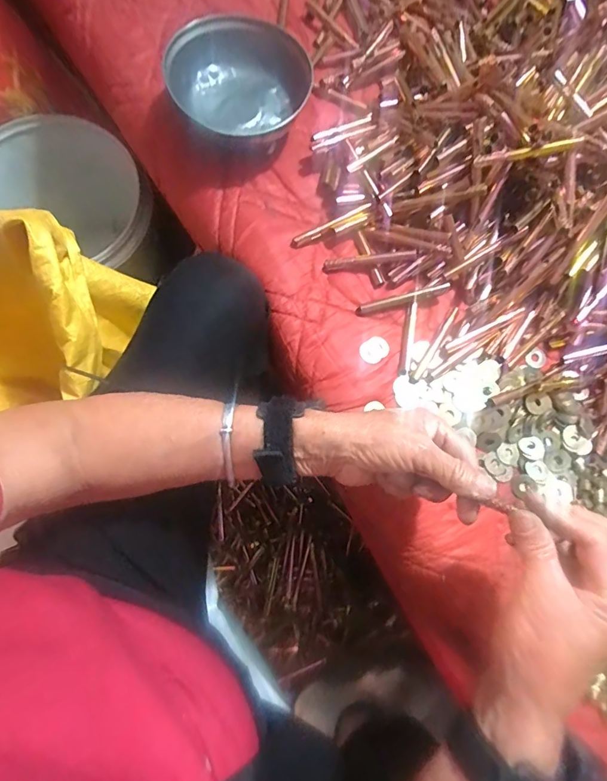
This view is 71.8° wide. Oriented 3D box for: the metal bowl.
[{"bbox_3d":[-0.064,-0.306,0.432,0.137,0.051,0.152,-21,80,-9],"label":"metal bowl"}]

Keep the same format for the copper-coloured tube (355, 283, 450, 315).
[{"bbox_3d":[0.100,-0.092,0.420,0.095,0.009,0.010,-13,79,-7],"label":"copper-coloured tube"}]

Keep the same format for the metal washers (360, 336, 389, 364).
[{"bbox_3d":[0.069,-0.039,0.410,0.029,0.005,0.023,-34,82,-10],"label":"metal washers"}]

